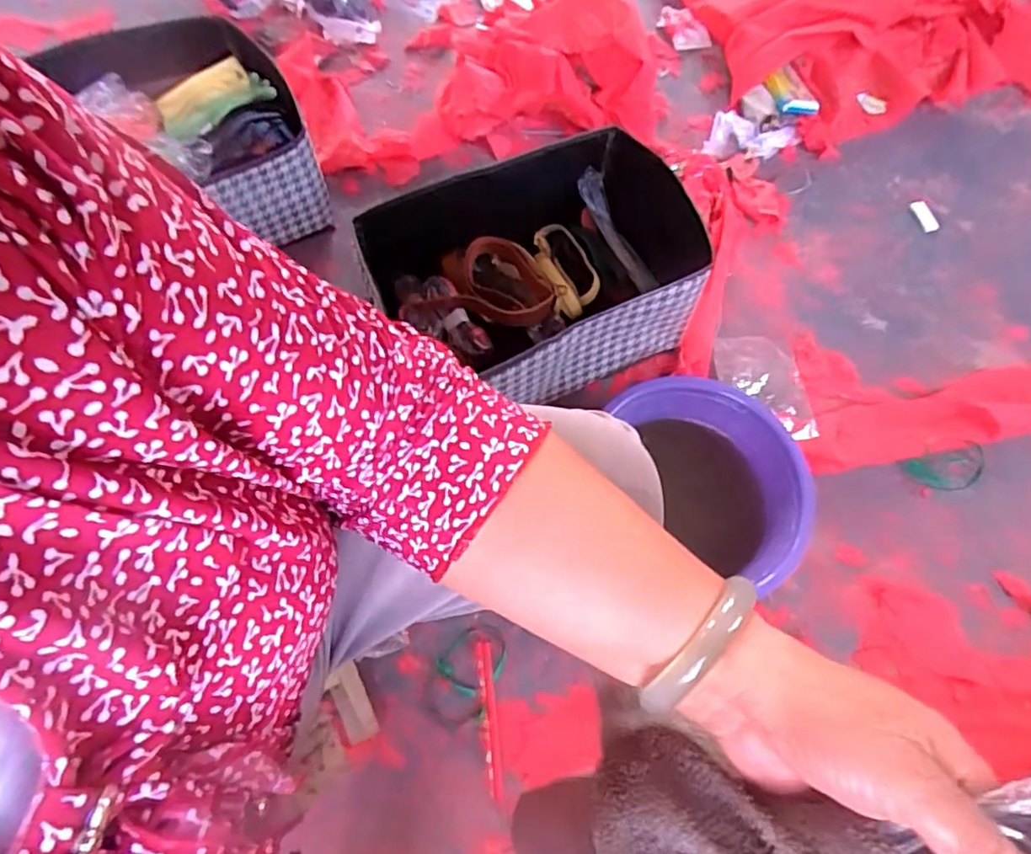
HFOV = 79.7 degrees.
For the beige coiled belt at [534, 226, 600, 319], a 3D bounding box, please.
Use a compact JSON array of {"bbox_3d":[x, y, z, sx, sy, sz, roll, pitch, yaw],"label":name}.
[{"bbox_3d":[0.074,-0.242,0.947,0.085,0.044,0.192,-5,49,-5],"label":"beige coiled belt"}]

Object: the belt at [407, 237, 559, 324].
[{"bbox_3d":[-0.047,-0.212,0.907,0.202,0.068,0.156,3,68,-2],"label":"belt"}]

